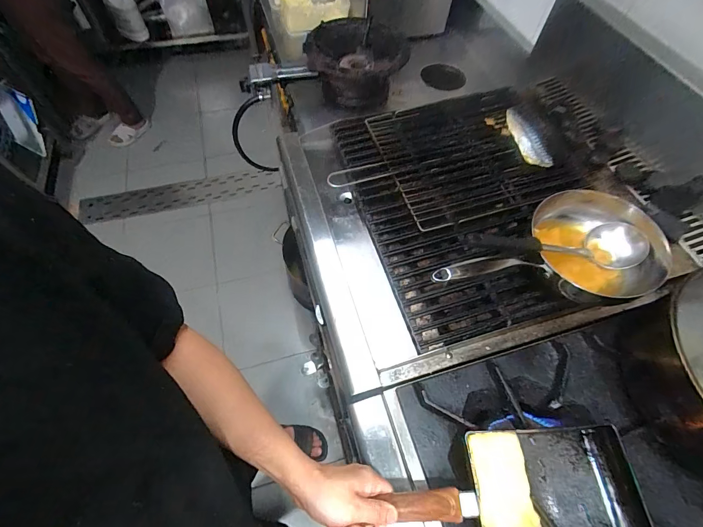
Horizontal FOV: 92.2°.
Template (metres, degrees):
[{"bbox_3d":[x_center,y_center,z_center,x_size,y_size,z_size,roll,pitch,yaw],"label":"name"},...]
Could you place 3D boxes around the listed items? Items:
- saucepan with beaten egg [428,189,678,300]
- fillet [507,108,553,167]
[{"bbox_3d":[0.304,-0.011,0.563,0.377,0.114,0.187,-12,61,-8],"label":"saucepan with beaten egg"},{"bbox_3d":[0.379,-0.280,0.737,0.066,0.019,0.170,-7,64,-2],"label":"fillet"}]

